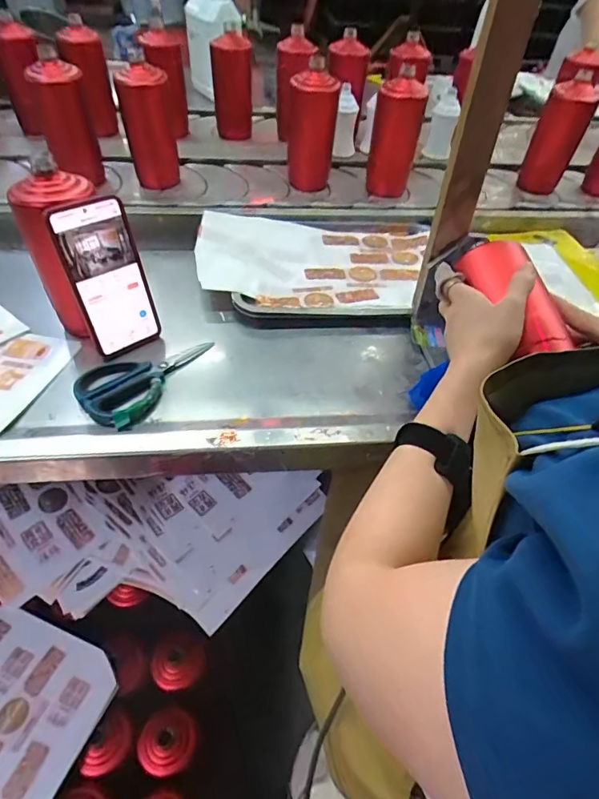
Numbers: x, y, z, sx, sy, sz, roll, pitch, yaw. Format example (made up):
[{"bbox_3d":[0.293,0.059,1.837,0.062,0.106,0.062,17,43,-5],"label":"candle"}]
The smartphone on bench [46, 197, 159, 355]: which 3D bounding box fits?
[{"bbox_3d":[-0.210,-0.132,0.507,0.079,0.162,0.016,-30,43,-28],"label":"smartphone on bench"}]

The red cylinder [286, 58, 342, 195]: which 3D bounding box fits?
[{"bbox_3d":[0.022,-0.495,0.833,0.082,0.181,0.099,0,48,-3],"label":"red cylinder"}]

